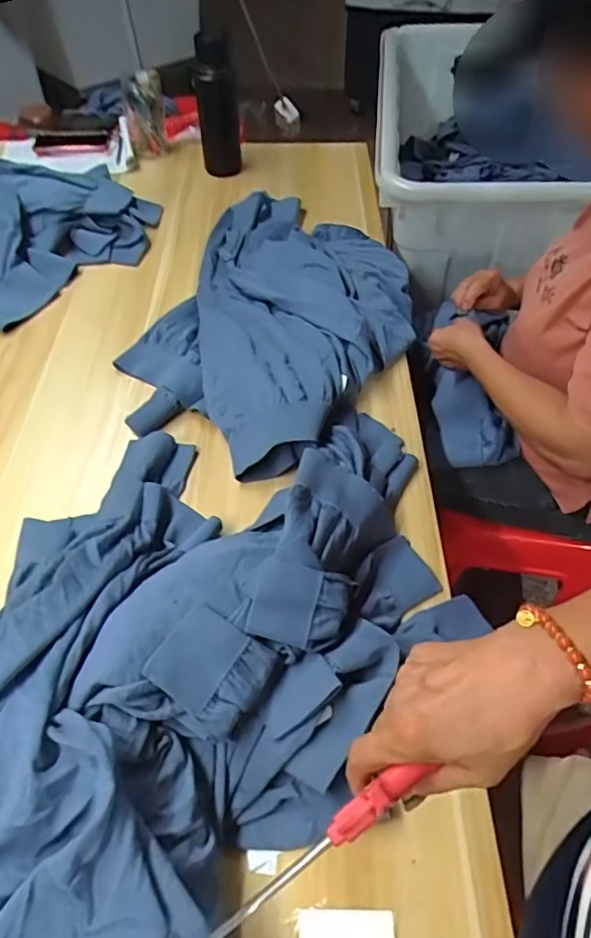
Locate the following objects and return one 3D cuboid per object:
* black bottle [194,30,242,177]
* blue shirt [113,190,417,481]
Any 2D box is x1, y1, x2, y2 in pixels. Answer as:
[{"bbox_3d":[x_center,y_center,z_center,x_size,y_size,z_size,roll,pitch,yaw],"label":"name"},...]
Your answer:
[{"bbox_3d":[-0.156,-0.710,1.107,0.080,0.248,0.063,-9,53,-8],"label":"black bottle"},{"bbox_3d":[-0.036,-0.252,0.879,0.405,0.077,0.574,20,57,19],"label":"blue shirt"}]

